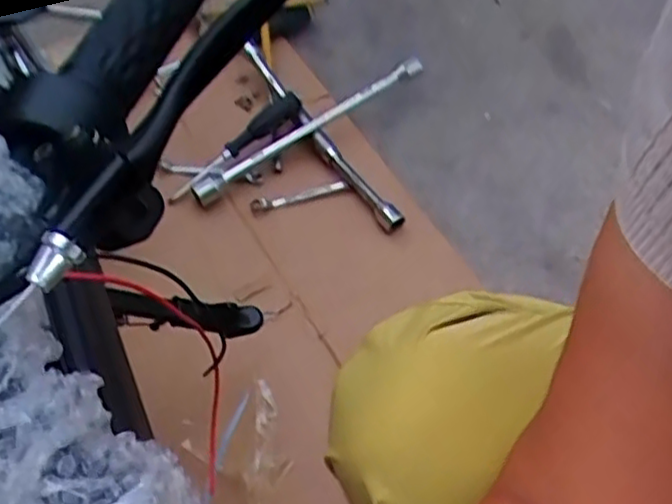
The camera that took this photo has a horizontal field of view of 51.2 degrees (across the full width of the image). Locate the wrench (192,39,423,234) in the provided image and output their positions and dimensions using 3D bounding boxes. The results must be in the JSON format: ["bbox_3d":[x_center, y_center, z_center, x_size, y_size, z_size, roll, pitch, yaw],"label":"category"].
[{"bbox_3d":[-0.029,-0.156,0.918,0.244,0.051,0.247,9,69,2],"label":"wrench"}]

